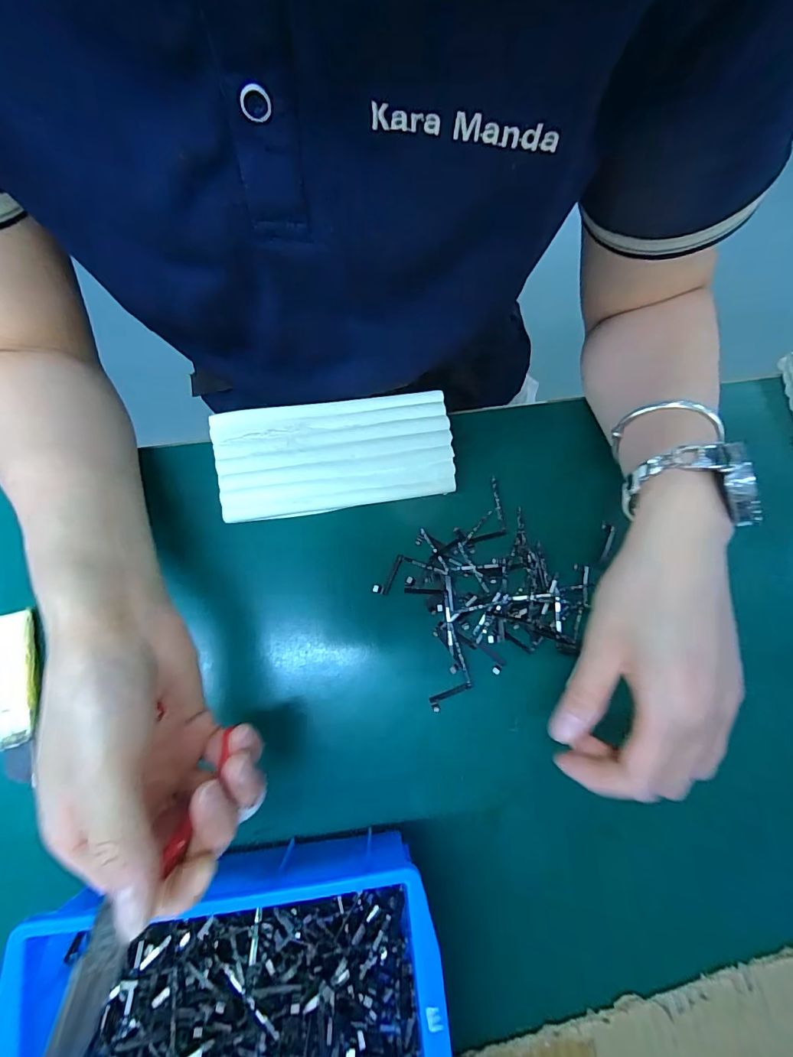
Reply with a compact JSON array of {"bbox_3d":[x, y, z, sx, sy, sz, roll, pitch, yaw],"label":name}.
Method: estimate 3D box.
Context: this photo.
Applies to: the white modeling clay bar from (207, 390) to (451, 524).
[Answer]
[{"bbox_3d":[-0.043,-0.053,0.320,0.162,0.022,0.081,-7,78,-4],"label":"white modeling clay bar"}]

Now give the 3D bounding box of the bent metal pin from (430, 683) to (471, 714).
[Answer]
[{"bbox_3d":[0.036,0.110,0.294,0.030,0.004,0.009,-31,79,6],"label":"bent metal pin"}]

